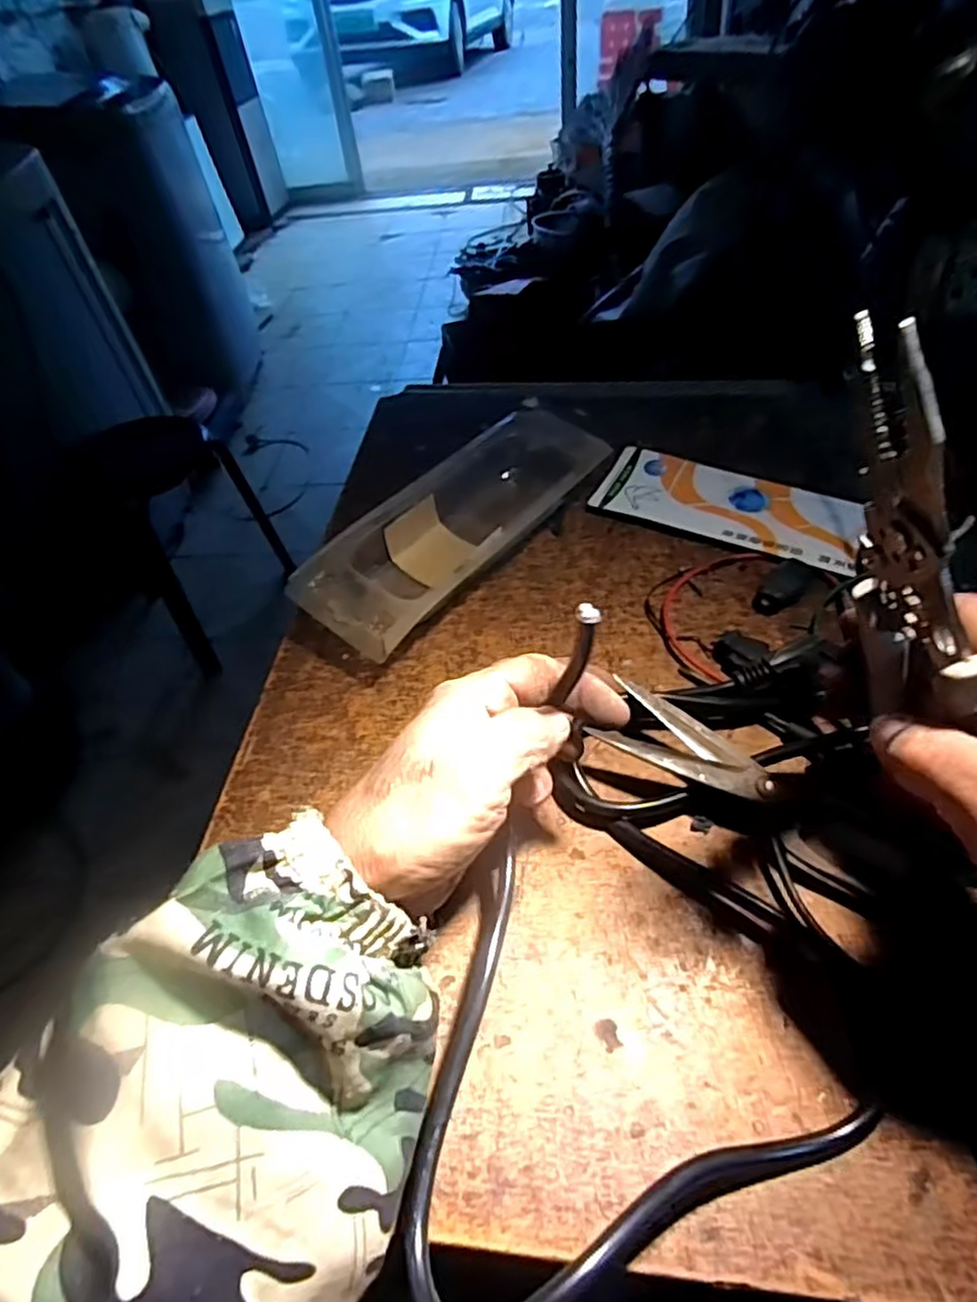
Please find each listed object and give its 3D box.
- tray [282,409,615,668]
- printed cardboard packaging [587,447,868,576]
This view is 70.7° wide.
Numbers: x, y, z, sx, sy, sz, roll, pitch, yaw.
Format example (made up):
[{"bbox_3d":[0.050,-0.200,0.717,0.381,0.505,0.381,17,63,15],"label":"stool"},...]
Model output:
[{"bbox_3d":[-0.017,-0.089,0.483,0.095,0.046,0.255,31,58,29],"label":"tray"},{"bbox_3d":[0.175,-0.108,0.507,0.185,0.008,0.088,20,53,23],"label":"printed cardboard packaging"}]

